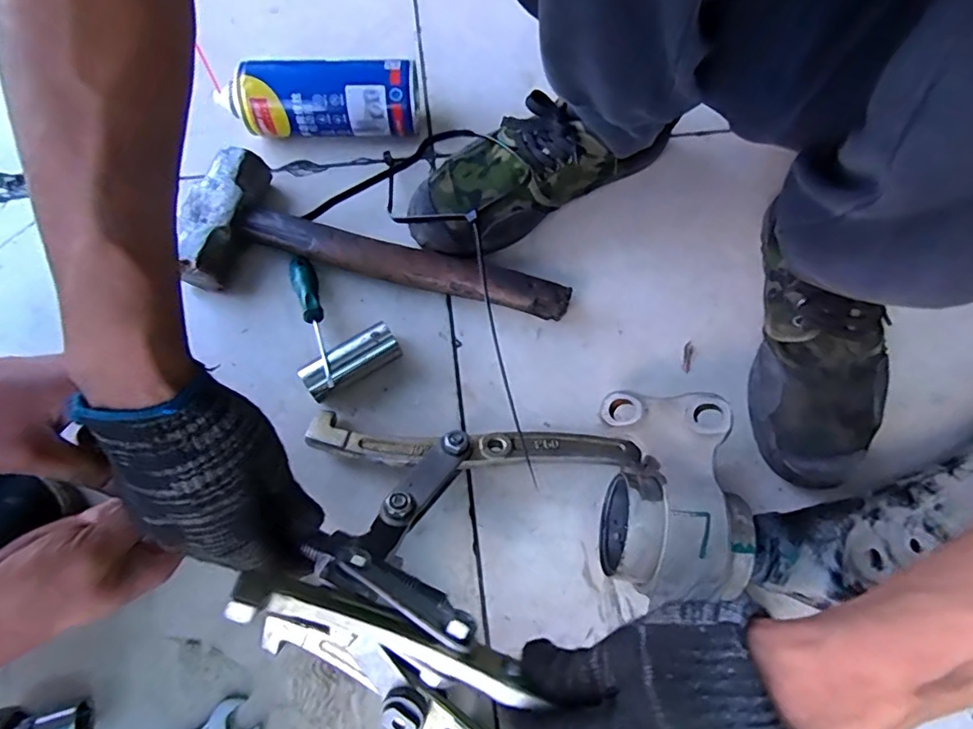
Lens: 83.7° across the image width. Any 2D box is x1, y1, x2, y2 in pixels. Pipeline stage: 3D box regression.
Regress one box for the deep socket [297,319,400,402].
[{"bbox_3d":[-0.110,0.000,0.447,0.078,0.030,0.029,-30,74,-11],"label":"deep socket"}]

